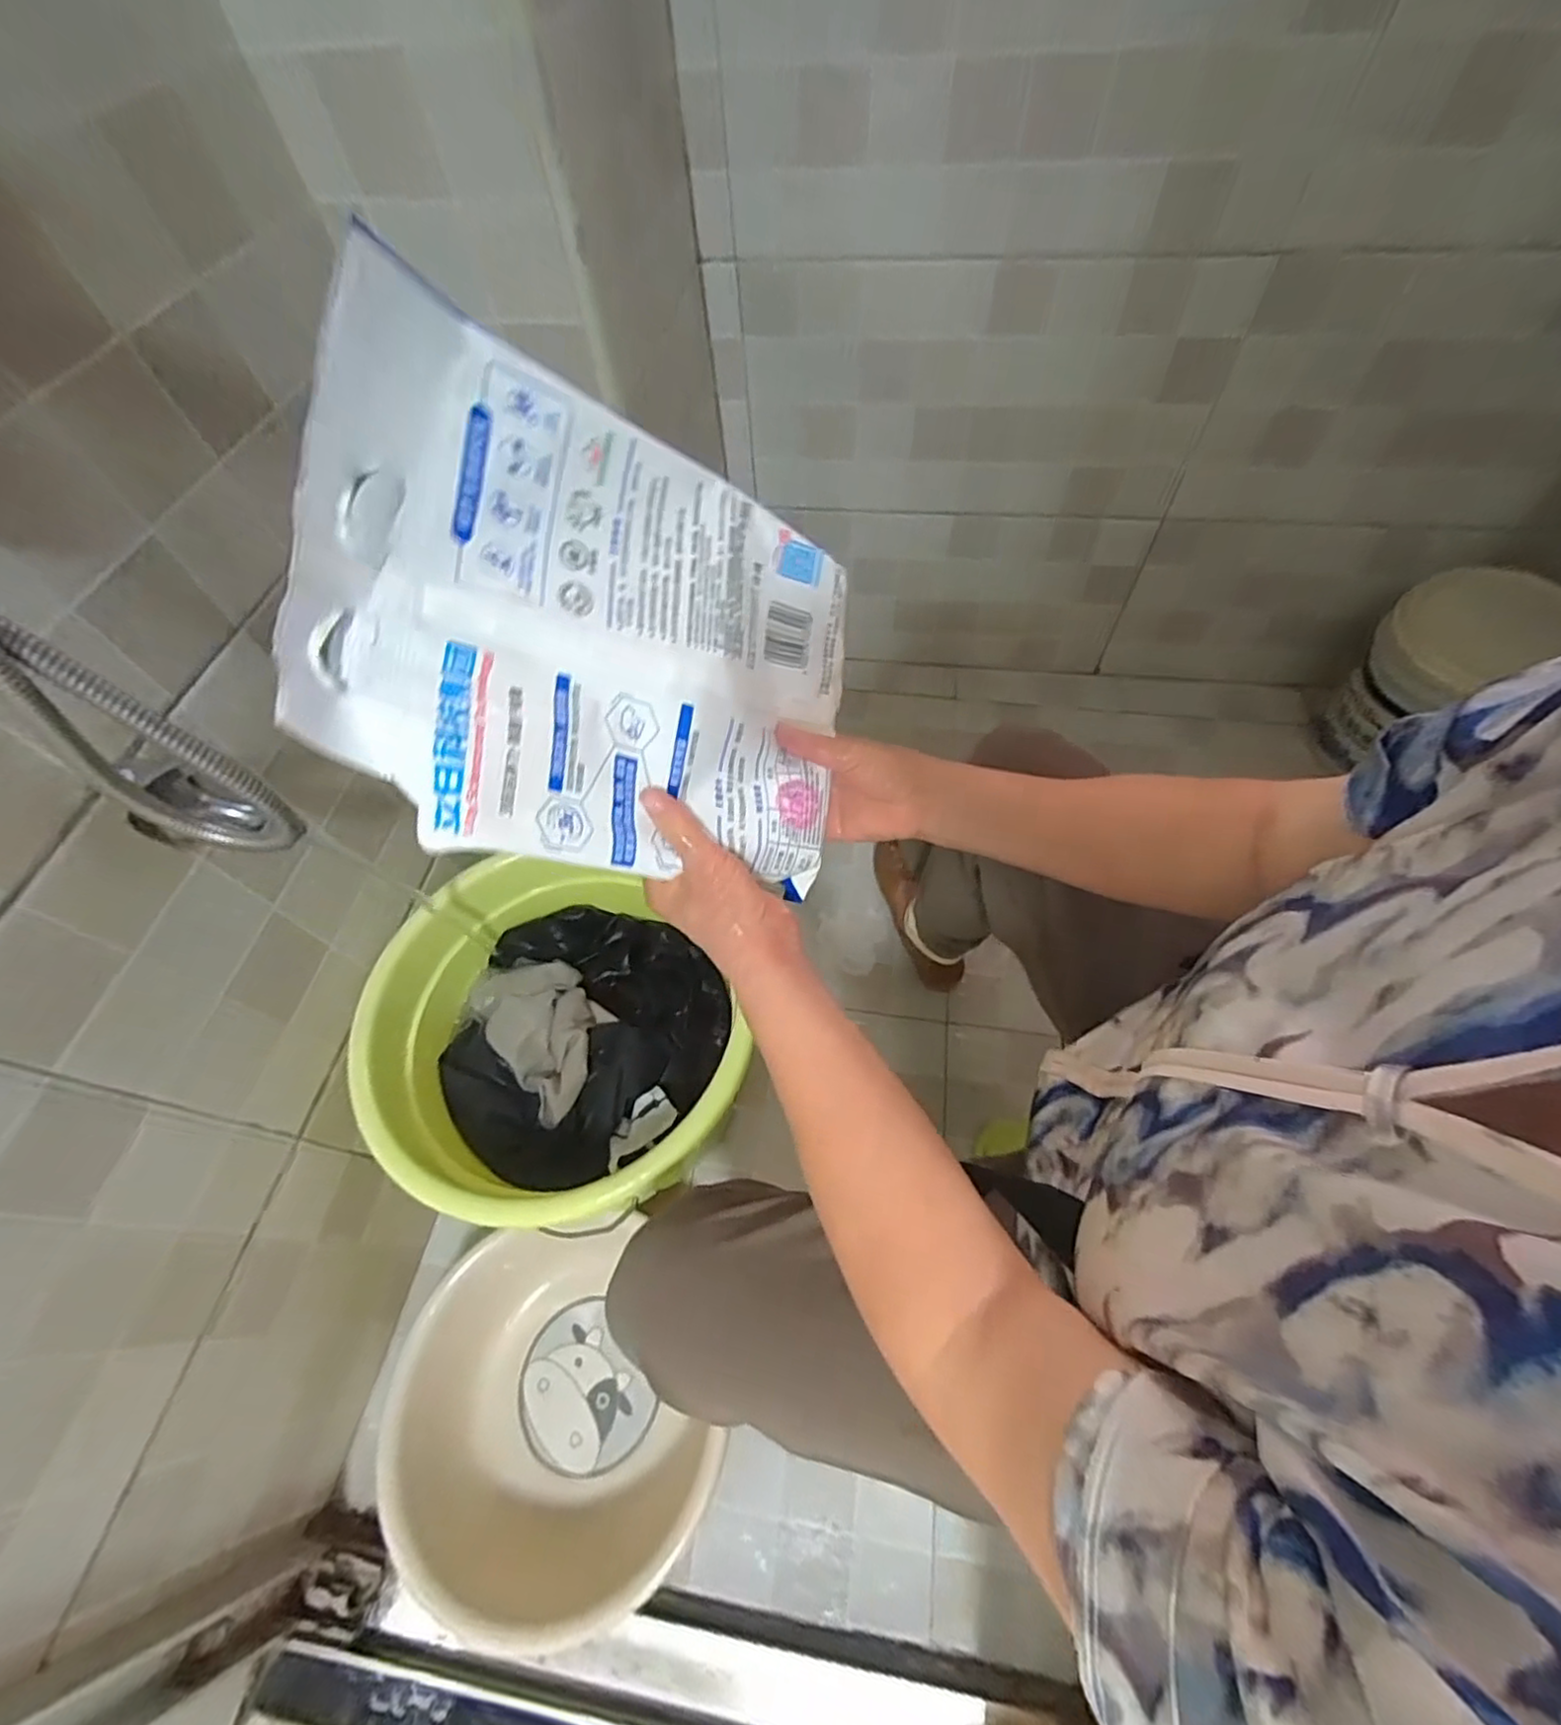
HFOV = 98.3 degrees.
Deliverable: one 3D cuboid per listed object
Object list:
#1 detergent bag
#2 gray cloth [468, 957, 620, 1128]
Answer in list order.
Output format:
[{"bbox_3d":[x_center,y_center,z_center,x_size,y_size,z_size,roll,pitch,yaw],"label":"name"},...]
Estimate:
[{"bbox_3d":[-0.087,-0.126,0.391,0.317,0.039,0.254,9,86,-35],"label":"detergent bag"},{"bbox_3d":[-0.246,0.166,0.705,0.109,0.062,0.179,-39,65,-19],"label":"gray cloth"}]

